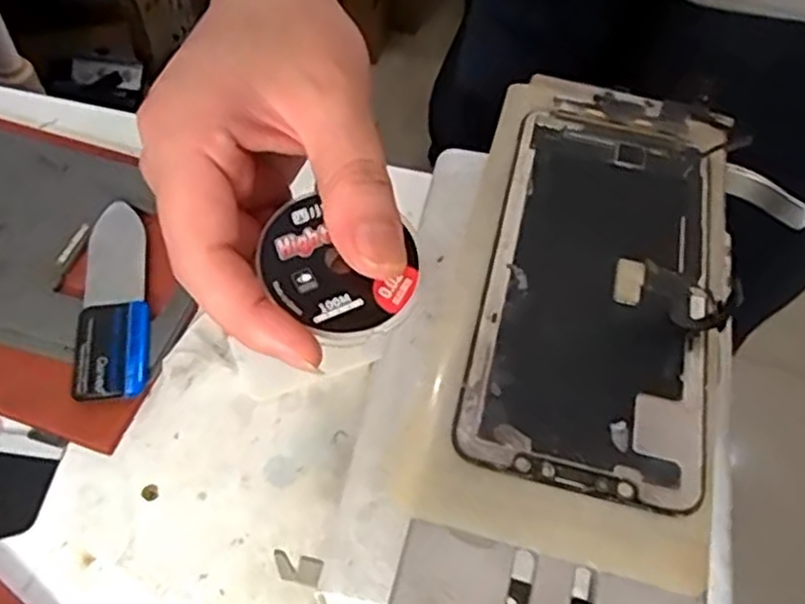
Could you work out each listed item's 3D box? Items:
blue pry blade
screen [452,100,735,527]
[{"bbox_3d":[-0.151,-0.003,0.392,0.034,0.009,0.117,-7,57,-7],"label":"blue pry blade"},{"bbox_3d":[0.063,-0.010,0.231,0.071,0.004,0.145,13,57,6],"label":"screen"}]

